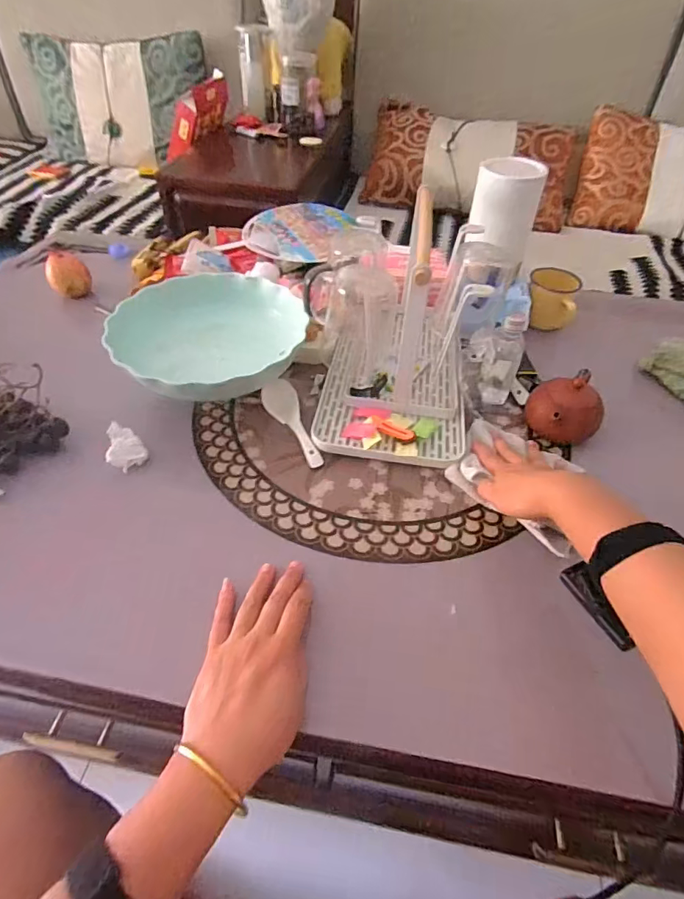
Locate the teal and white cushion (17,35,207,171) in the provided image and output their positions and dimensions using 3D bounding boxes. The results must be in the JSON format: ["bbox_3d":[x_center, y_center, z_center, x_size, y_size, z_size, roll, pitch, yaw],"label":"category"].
[{"bbox_3d":[-0.687,-1.047,1.417,0.550,0.317,0.123,9,47,5],"label":"teal and white cushion"}]

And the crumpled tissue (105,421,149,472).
[{"bbox_3d":[-0.238,-0.004,0.511,0.039,0.033,0.042,-22,52,-22],"label":"crumpled tissue"}]

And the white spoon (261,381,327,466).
[{"bbox_3d":[-0.061,-0.032,0.554,0.040,0.025,0.133,-14,49,-16],"label":"white spoon"}]

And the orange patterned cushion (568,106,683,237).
[{"bbox_3d":[0.881,-0.694,1.231,0.503,0.120,0.288,12,92,6],"label":"orange patterned cushion"}]

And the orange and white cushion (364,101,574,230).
[{"bbox_3d":[0.341,-0.773,1.275,0.537,0.124,0.322,16,79,1],"label":"orange and white cushion"}]

